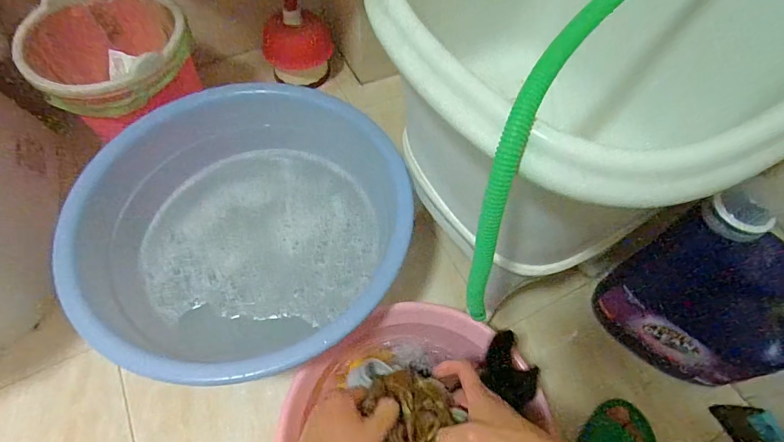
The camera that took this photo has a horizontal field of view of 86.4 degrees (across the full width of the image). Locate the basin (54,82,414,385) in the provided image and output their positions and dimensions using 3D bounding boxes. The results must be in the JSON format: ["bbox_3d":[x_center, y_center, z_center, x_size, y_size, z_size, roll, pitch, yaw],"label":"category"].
[{"bbox_3d":[-0.216,-0.003,0.685,0.481,0.160,0.471,-1,60,2],"label":"basin"}]

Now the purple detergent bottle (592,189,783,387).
[{"bbox_3d":[0.433,0.113,0.569,0.097,0.315,0.224,-39,65,-17],"label":"purple detergent bottle"}]

